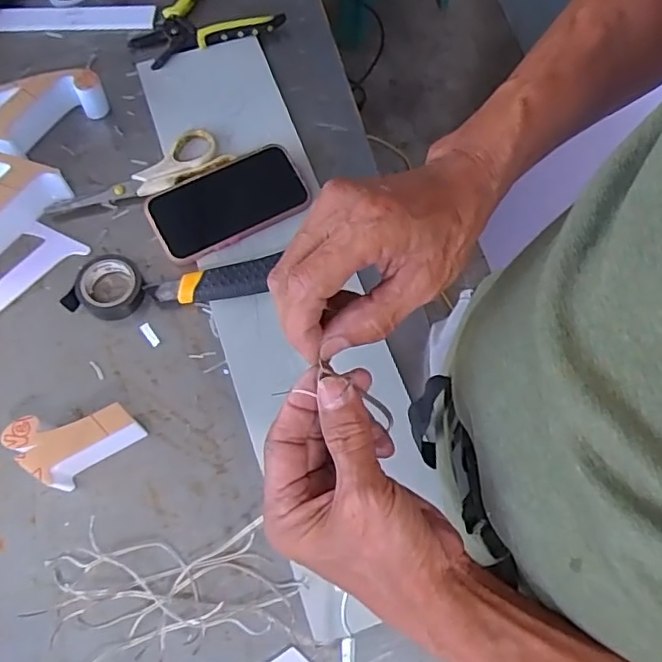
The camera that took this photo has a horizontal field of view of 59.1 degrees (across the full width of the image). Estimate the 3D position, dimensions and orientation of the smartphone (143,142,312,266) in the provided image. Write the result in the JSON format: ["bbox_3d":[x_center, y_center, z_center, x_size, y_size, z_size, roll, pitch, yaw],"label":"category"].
[{"bbox_3d":[-0.099,-0.127,0.568,0.151,0.011,0.081,-27,77,-12],"label":"smartphone"}]

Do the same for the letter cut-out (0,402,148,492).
[{"bbox_3d":[-0.203,0.088,0.478,0.096,0.044,0.057,-24,70,-11],"label":"letter cut-out"}]

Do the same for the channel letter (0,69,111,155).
[{"bbox_3d":[-0.304,-0.227,0.600,0.078,0.046,0.125,38,72,13],"label":"channel letter"}]

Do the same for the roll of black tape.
[{"bbox_3d":[-0.208,-0.041,0.540,0.069,0.022,0.058,18,69,5],"label":"roll of black tape"}]

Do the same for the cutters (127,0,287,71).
[{"bbox_3d":[-0.149,-0.350,0.667,0.131,0.017,0.147,38,72,13],"label":"cutters"}]

